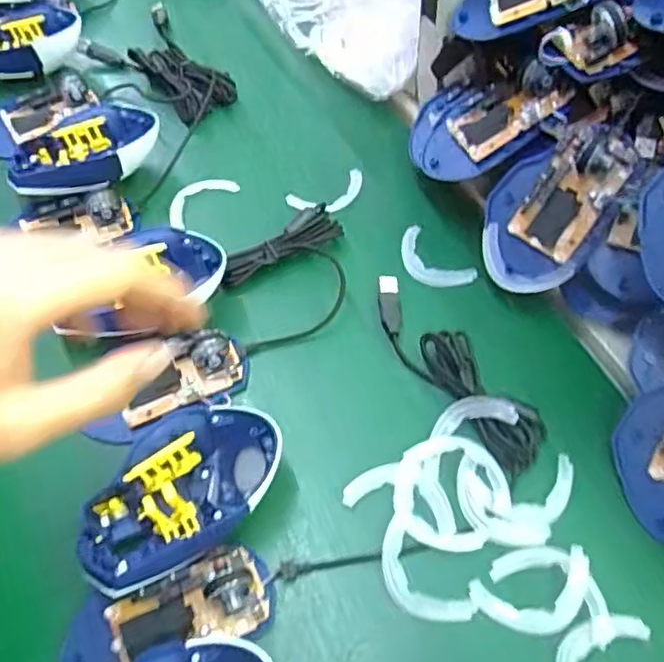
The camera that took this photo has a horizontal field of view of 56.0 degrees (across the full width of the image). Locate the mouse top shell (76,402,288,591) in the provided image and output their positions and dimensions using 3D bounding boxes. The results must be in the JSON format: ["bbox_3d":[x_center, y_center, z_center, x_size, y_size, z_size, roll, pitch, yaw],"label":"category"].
[{"bbox_3d":[-0.085,0.091,0.354,0.122,0.039,0.081,-34,63,-17],"label":"mouse top shell"}]

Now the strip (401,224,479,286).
[{"bbox_3d":[0.071,-0.050,0.452,0.037,0.004,0.064,-39,64,-19],"label":"strip"}]

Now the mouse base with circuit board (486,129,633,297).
[{"bbox_3d":[0.138,-0.079,0.401,0.072,0.025,0.108,34,108,23],"label":"mouse base with circuit board"}]

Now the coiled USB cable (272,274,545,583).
[{"bbox_3d":[0.060,0.054,0.366,0.121,0.028,0.205,14,60,11],"label":"coiled USB cable"}]

